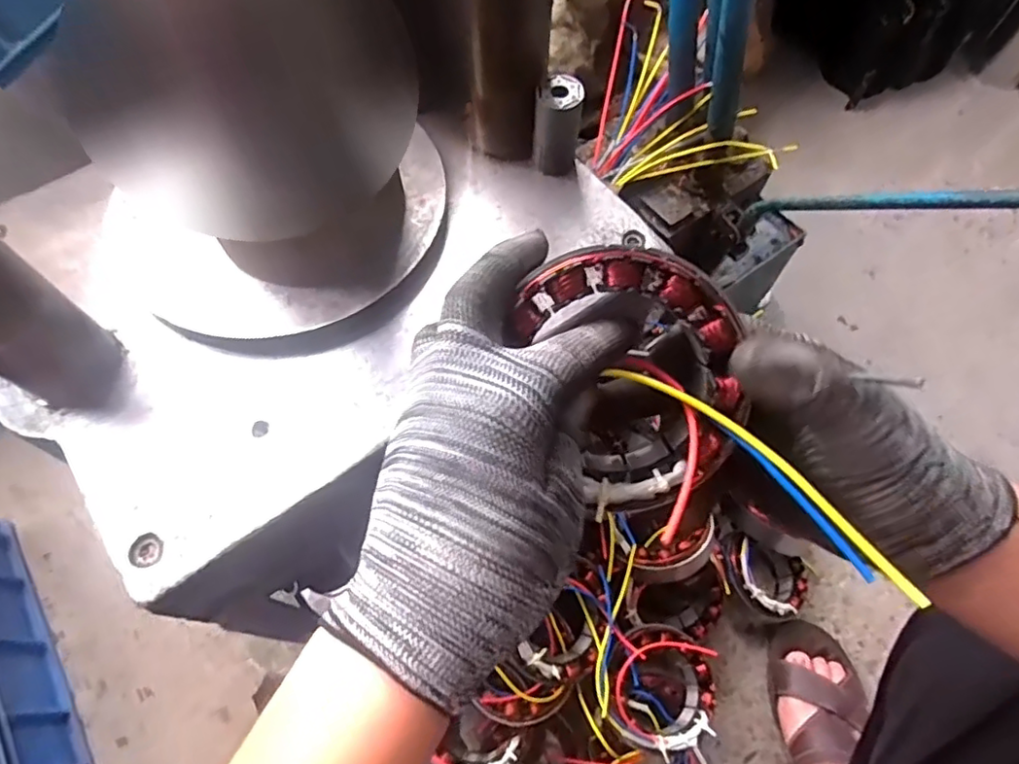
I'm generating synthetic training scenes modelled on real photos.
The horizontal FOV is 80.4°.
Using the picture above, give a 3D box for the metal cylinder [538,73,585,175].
[{"bbox_3d":[0.041,-0.212,0.504,0.034,0.074,0.038,5,64,2],"label":"metal cylinder"}]

